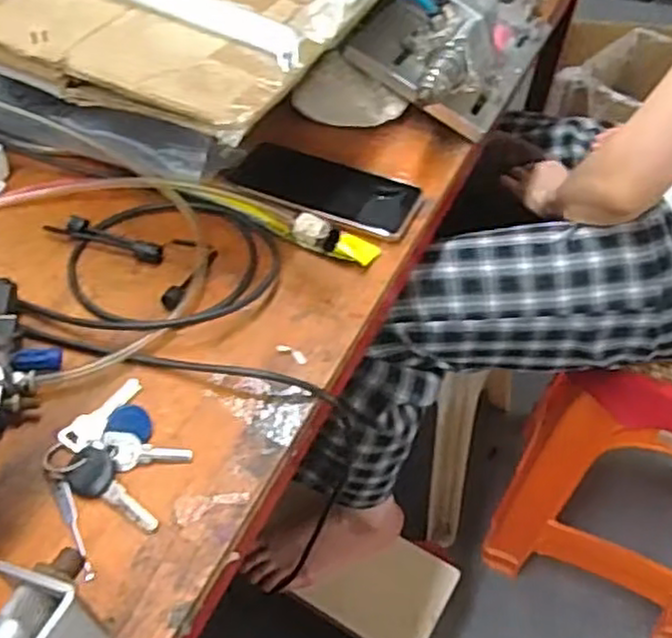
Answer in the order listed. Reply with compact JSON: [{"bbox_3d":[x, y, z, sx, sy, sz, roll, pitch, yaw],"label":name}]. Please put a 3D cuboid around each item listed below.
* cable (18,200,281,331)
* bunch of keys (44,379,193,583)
[{"bbox_3d":[-0.132,-0.044,0.568,0.168,0.016,0.139,5,47,3],"label":"cable"},{"bbox_3d":[-0.136,0.088,0.441,0.084,0.016,0.098,-30,55,-27],"label":"bunch of keys"}]

